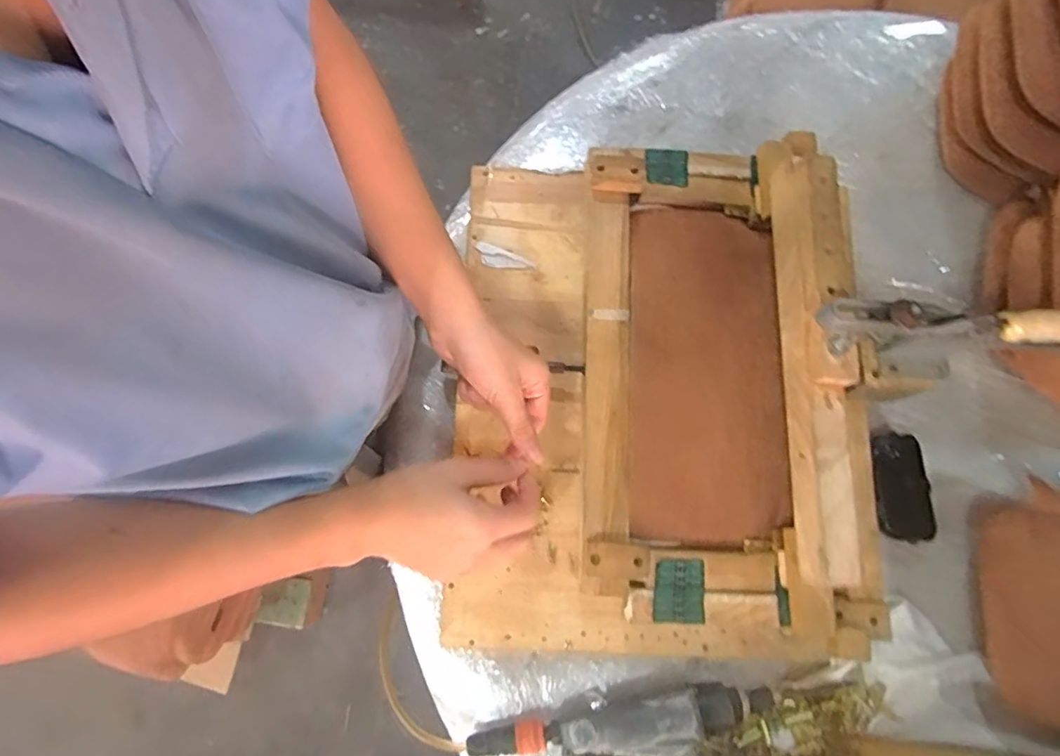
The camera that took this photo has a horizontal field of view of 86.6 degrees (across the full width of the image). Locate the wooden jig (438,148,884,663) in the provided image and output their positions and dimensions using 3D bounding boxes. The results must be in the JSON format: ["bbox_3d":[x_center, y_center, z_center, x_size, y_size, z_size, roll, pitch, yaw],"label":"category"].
[{"bbox_3d":[0.121,-0.003,0.566,0.401,0.143,0.535,1,74,1],"label":"wooden jig"}]

